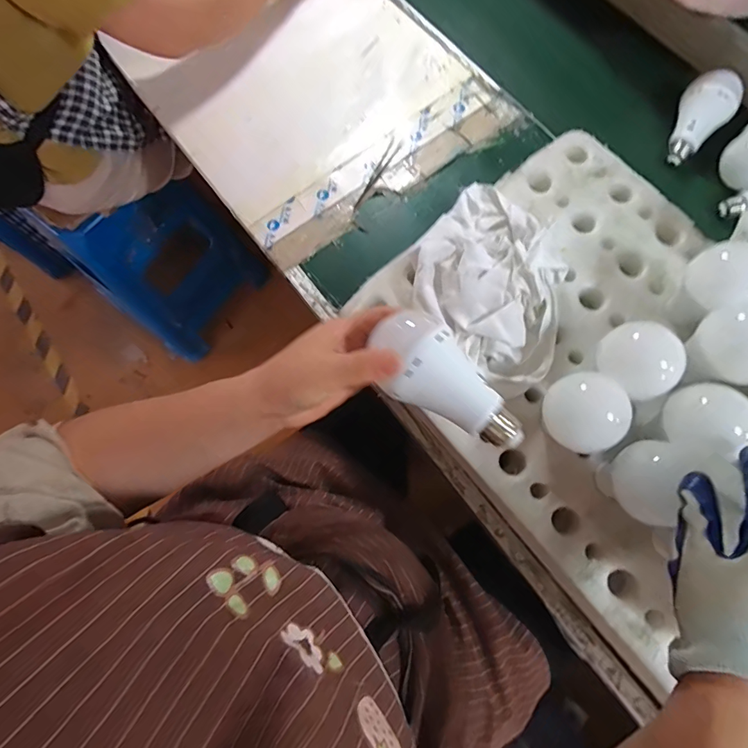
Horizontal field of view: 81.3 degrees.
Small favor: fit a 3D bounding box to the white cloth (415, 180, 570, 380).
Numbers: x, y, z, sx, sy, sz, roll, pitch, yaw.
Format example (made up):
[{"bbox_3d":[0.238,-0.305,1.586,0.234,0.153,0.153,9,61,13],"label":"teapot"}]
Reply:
[{"bbox_3d":[0.120,-0.107,0.439,0.148,0.050,0.224,14,75,5],"label":"white cloth"}]

